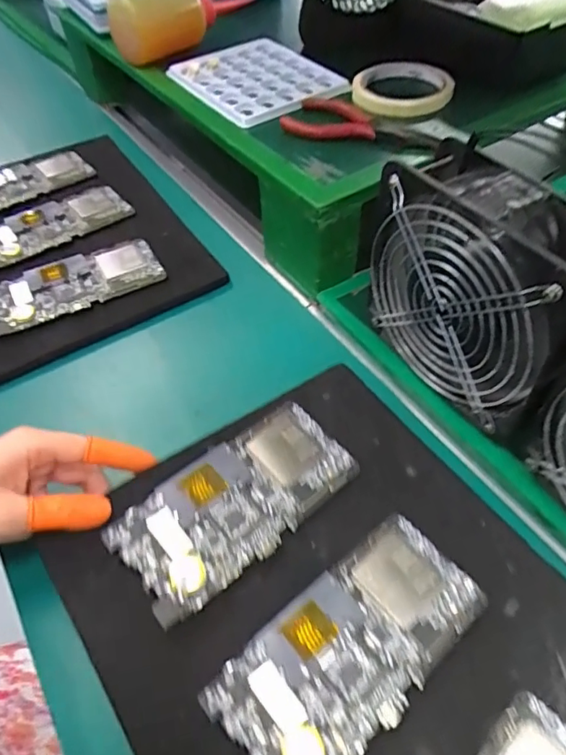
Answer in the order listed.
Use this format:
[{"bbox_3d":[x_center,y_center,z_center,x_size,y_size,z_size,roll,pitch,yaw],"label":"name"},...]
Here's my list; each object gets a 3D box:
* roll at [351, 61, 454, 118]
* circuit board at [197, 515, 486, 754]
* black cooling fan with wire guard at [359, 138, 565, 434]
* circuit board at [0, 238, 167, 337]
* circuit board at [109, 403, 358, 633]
[{"bbox_3d":[0.111,-0.272,0.498,0.089,0.020,0.086,4,52,6],"label":"roll"},{"bbox_3d":[0.038,0.147,0.291,0.152,0.006,0.072,-35,58,-22],"label":"circuit board"},{"bbox_3d":[0.124,-0.052,0.349,0.056,0.151,0.157,-29,56,-18],"label":"black cooling fan with wire guard"},{"bbox_3d":[-0.196,-0.091,0.504,0.156,0.010,0.073,-24,54,-15],"label":"circuit board"},{"bbox_3d":[-0.029,0.077,0.340,0.150,0.015,0.075,-37,59,-23],"label":"circuit board"}]

